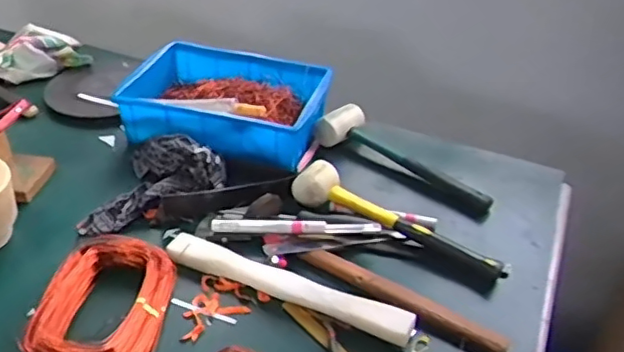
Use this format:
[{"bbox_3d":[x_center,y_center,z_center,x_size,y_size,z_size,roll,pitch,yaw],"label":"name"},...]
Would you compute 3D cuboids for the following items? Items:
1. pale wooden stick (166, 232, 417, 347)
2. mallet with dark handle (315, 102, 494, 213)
[{"bbox_3d":[-0.029,0.121,0.680,0.292,0.030,0.034,17,38,18],"label":"pale wooden stick"},{"bbox_3d":[0.138,-0.029,0.887,0.278,0.051,0.071,25,41,27],"label":"mallet with dark handle"}]

